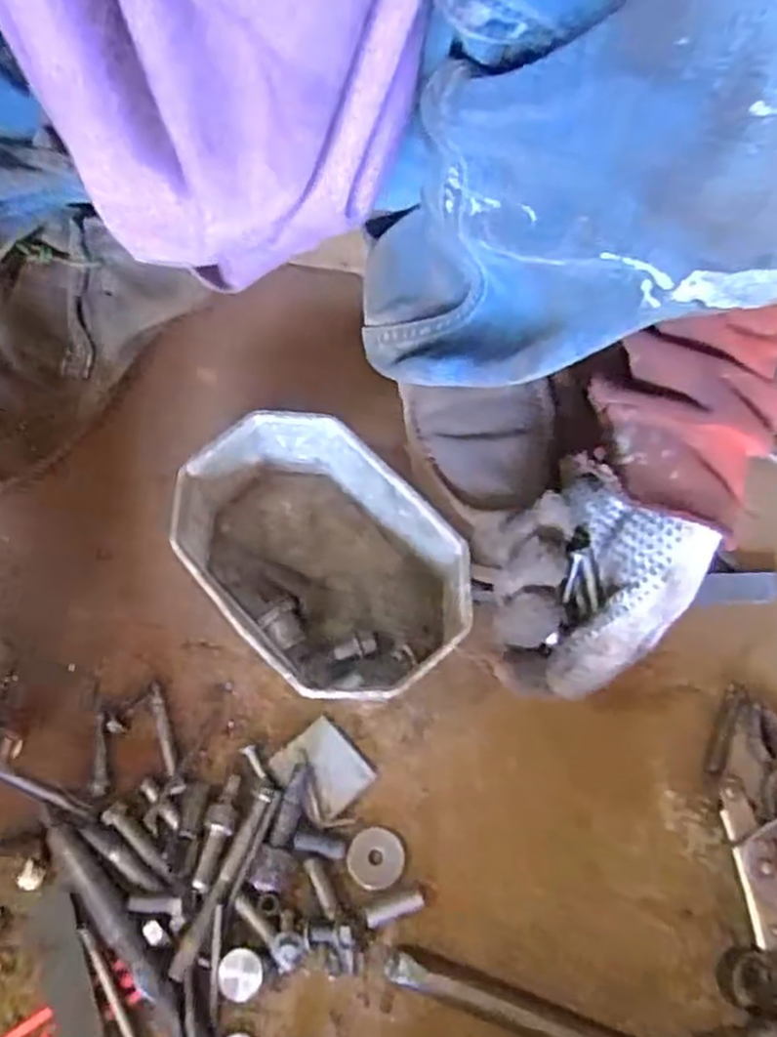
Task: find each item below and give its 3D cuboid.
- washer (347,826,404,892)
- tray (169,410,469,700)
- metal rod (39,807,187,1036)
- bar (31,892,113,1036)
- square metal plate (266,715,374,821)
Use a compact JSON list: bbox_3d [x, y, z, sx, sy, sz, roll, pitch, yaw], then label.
[{"bbox_3d":[-0.007,0.187,0.418,0.030,0.004,0.030,4,69,3],"label":"washer"},{"bbox_3d":[-0.042,0.029,0.465,0.182,0.078,0.125,42,66,18],"label":"tray"},{"bbox_3d":[-0.139,0.207,0.390,0.017,0.014,0.136,-35,69,-21],"label":"metal rod"},{"bbox_3d":[-0.157,0.239,0.378,0.027,0.007,0.097,-22,64,-15],"label":"bar"},{"bbox_3d":[-0.038,0.145,0.439,0.044,0.004,0.048,-38,72,-23],"label":"square metal plate"}]

